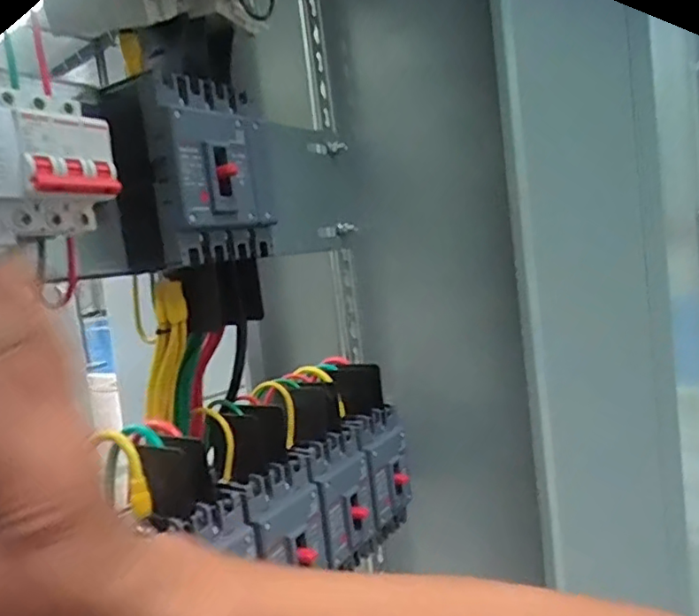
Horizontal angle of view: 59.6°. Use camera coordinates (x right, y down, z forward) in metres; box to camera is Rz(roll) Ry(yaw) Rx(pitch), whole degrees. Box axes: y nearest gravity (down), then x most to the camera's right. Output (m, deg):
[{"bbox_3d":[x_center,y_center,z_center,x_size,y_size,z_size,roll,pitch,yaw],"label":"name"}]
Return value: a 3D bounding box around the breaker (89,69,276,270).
[{"bbox_3d":[-0.116,-0.098,0.457,0.077,0.125,0.110,-4,5,30],"label":"breaker"}]

